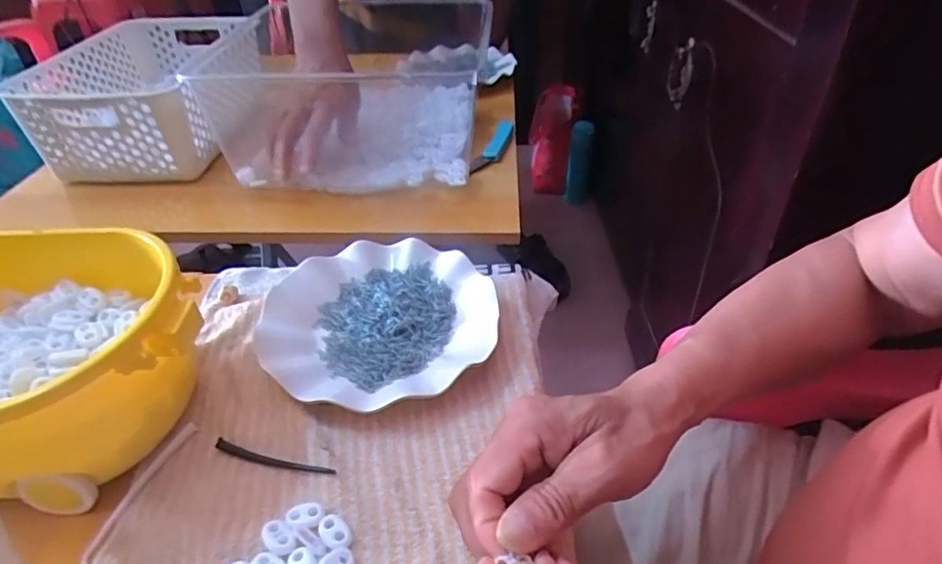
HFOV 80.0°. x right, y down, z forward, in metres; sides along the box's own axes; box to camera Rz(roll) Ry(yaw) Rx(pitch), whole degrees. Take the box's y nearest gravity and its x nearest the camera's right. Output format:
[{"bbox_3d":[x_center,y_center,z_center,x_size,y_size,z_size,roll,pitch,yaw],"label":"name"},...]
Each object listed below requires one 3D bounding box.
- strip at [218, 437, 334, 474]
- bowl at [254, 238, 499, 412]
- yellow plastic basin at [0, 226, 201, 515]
[{"bbox_3d":[-0.126,0.113,0.359,0.084,0.005,0.008,10,39,12],"label":"strip"},{"bbox_3d":[-0.075,0.025,0.450,0.175,0.028,0.181,0,38,0],"label":"bowl"},{"bbox_3d":[-0.298,0.051,0.365,0.247,0.103,0.166,7,39,8],"label":"yellow plastic basin"}]

